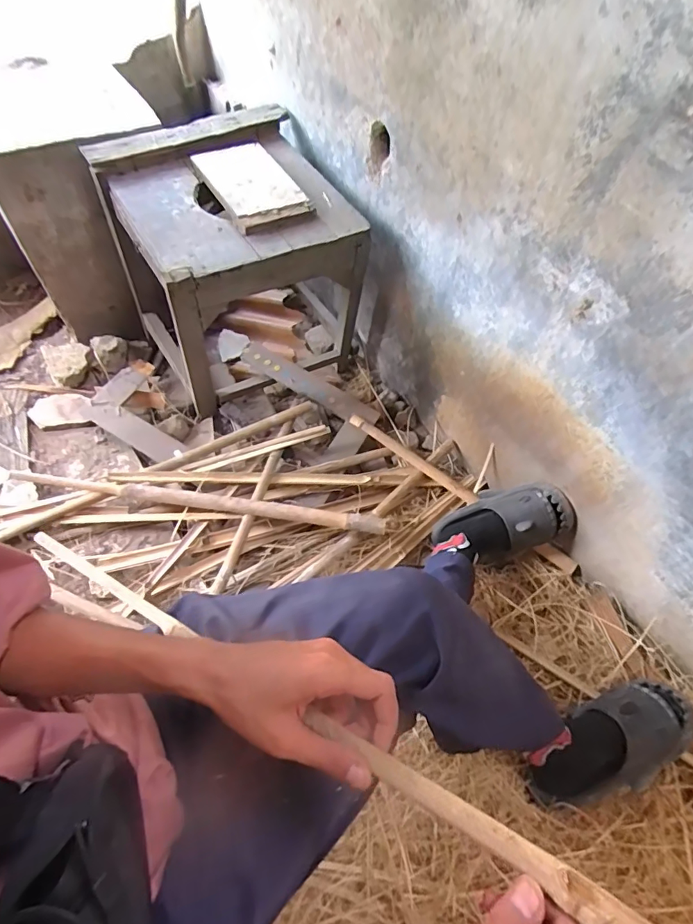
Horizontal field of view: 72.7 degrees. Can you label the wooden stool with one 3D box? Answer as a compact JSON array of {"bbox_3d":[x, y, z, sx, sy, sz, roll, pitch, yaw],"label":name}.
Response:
[{"bbox_3d":[-0.254,-0.443,1.109,0.428,0.442,0.465,-29,64,-19],"label":"wooden stool"}]

